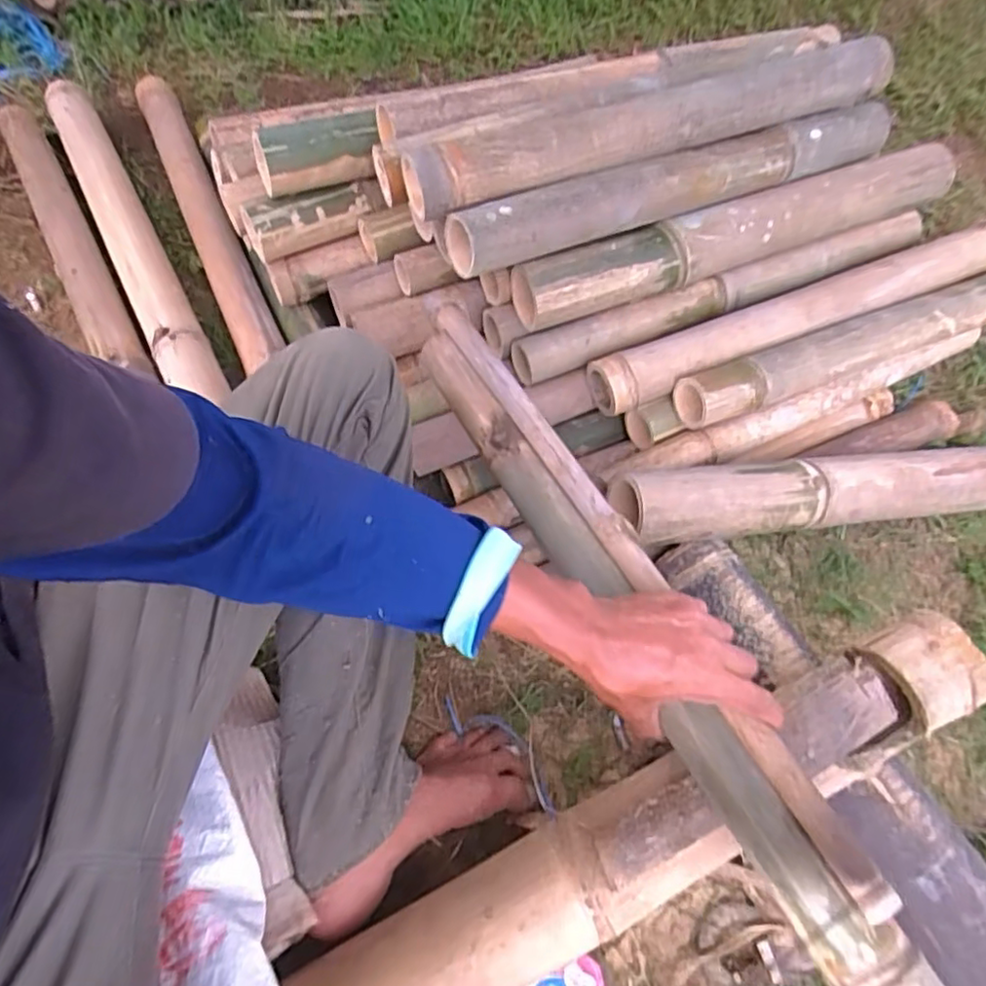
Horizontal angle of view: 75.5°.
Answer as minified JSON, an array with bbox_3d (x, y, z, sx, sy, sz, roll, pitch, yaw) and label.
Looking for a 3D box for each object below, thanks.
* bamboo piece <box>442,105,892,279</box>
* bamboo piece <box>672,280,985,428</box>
[{"bbox_3d":[0.232,-0.361,0.735,0.604,0.060,0.058,-22,61,-17],"label":"bamboo piece"},{"bbox_3d":[0.491,-0.195,0.784,0.591,0.057,0.058,-19,61,-15],"label":"bamboo piece"}]

